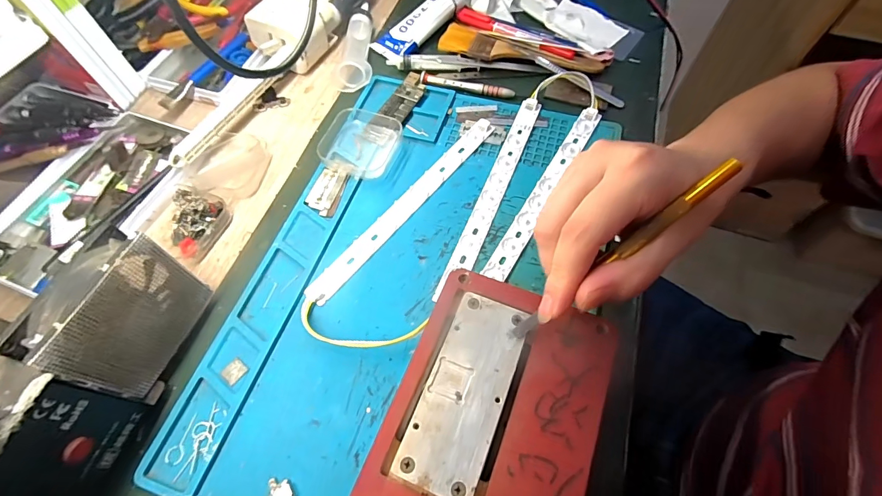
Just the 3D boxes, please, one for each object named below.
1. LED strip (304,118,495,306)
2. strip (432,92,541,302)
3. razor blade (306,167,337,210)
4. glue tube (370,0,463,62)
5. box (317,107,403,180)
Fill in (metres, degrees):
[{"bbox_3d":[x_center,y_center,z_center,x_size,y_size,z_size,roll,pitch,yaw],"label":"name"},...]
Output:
[{"bbox_3d":[-0.027,-0.039,0.334,0.020,0.005,0.215,34,68,18],"label":"LED strip"},{"bbox_3d":[0.045,-0.050,0.338,0.018,0.006,0.210,20,64,12],"label":"strip"},{"bbox_3d":[-0.101,-0.051,0.344,0.018,0.004,0.040,13,63,8],"label":"razor blade"},{"bbox_3d":[-0.017,-0.258,0.441,0.047,0.027,0.142,34,67,18],"label":"glue tube"},{"bbox_3d":[-0.073,-0.095,0.358,0.067,0.016,0.064,17,63,10],"label":"box"}]

